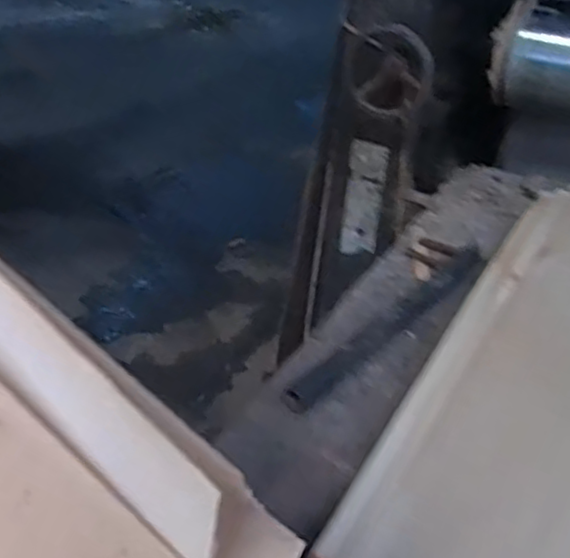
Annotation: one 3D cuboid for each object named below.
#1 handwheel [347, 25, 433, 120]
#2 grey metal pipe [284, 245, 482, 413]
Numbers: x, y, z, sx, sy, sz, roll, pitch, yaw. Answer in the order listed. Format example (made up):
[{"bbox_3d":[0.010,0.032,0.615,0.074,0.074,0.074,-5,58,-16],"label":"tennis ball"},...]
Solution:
[{"bbox_3d":[0.189,-0.372,1.235,0.046,0.161,0.158,-37,1,-44],"label":"handwheel"},{"bbox_3d":[0.160,0.046,0.967,0.039,0.030,0.455,28,40,33],"label":"grey metal pipe"}]

